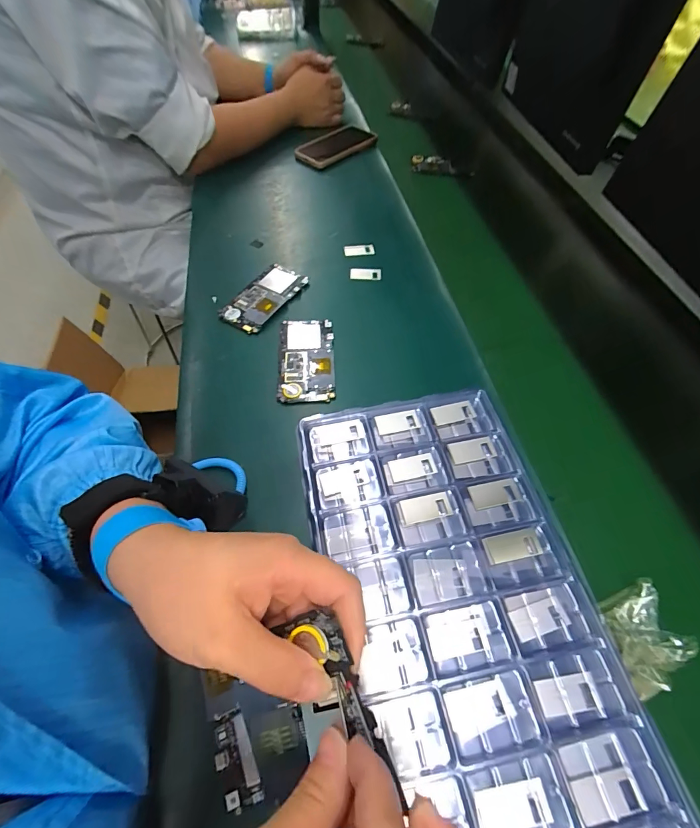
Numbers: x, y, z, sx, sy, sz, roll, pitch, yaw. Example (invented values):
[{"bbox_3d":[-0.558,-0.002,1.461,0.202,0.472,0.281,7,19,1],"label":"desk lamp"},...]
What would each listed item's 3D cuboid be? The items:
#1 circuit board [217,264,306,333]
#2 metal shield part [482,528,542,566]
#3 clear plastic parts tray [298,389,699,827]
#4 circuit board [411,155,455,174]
[{"bbox_3d":[-0.115,-0.158,0.520,0.058,0.011,0.119,31,60,15],"label":"circuit board"},{"bbox_3d":[0.139,0.114,0.335,0.046,0.004,0.022,-12,67,0],"label":"metal shield part"},{"bbox_3d":[0.091,0.149,0.310,0.195,0.019,0.381,-13,59,-7],"label":"clear plastic parts tray"},{"bbox_3d":[0.158,-0.473,0.740,0.083,0.013,0.042,15,57,6],"label":"circuit board"}]

